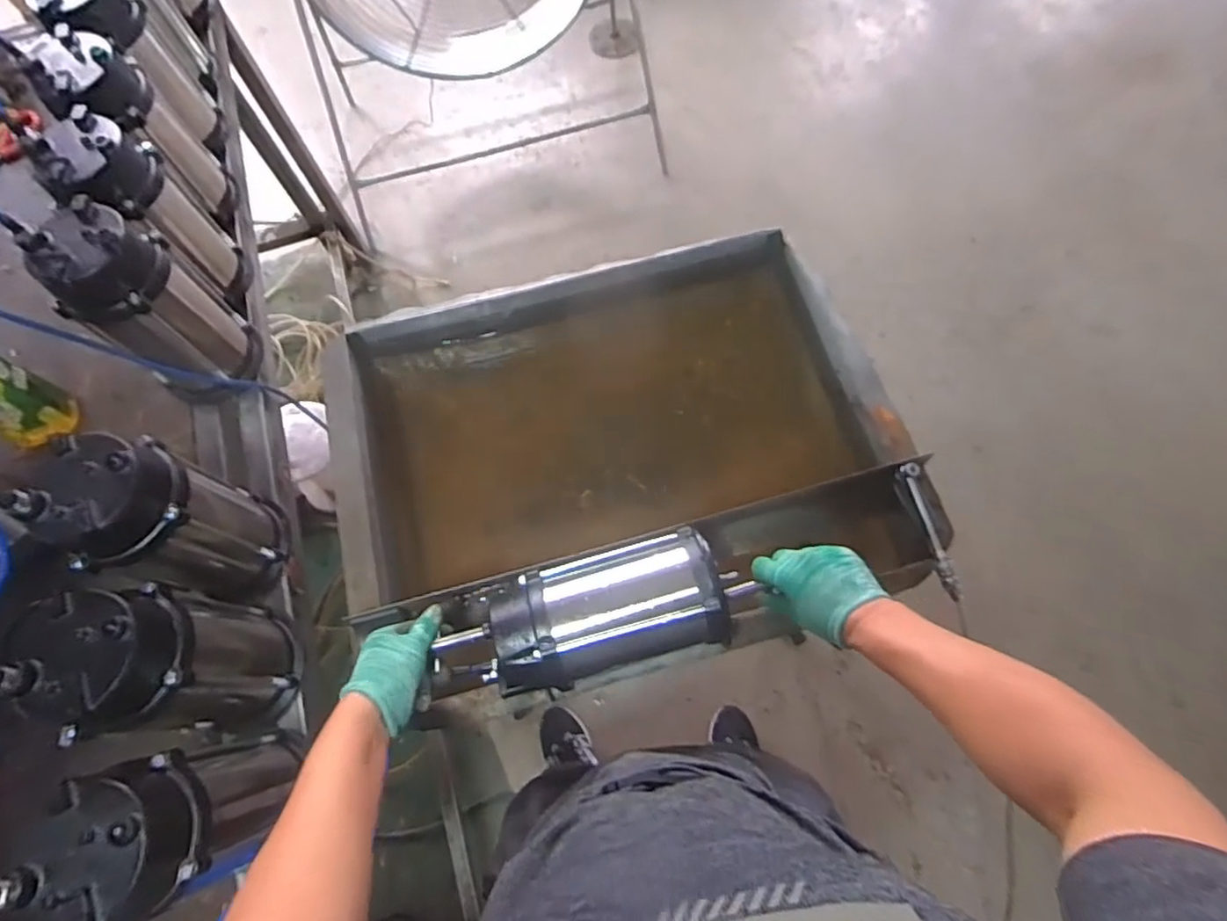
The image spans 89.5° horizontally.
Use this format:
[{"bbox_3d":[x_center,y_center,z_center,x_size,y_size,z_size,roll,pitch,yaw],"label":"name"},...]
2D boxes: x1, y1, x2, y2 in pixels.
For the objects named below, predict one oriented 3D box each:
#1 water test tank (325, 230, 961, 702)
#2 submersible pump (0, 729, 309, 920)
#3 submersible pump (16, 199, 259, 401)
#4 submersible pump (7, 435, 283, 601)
[{"bbox_3d":[0.003,-0.007,0.948,0.754,0.253,0.571,-14,70,-2],"label":"water test tank"},{"bbox_3d":[-0.400,0.336,0.582,0.102,0.249,0.120,-30,72,-8],"label":"submersible pump"},{"bbox_3d":[-0.587,-0.186,0.809,0.123,0.276,0.139,32,75,13],"label":"submersible pump"},{"bbox_3d":[-0.486,0.070,0.688,0.115,0.253,0.130,13,71,7],"label":"submersible pump"}]

